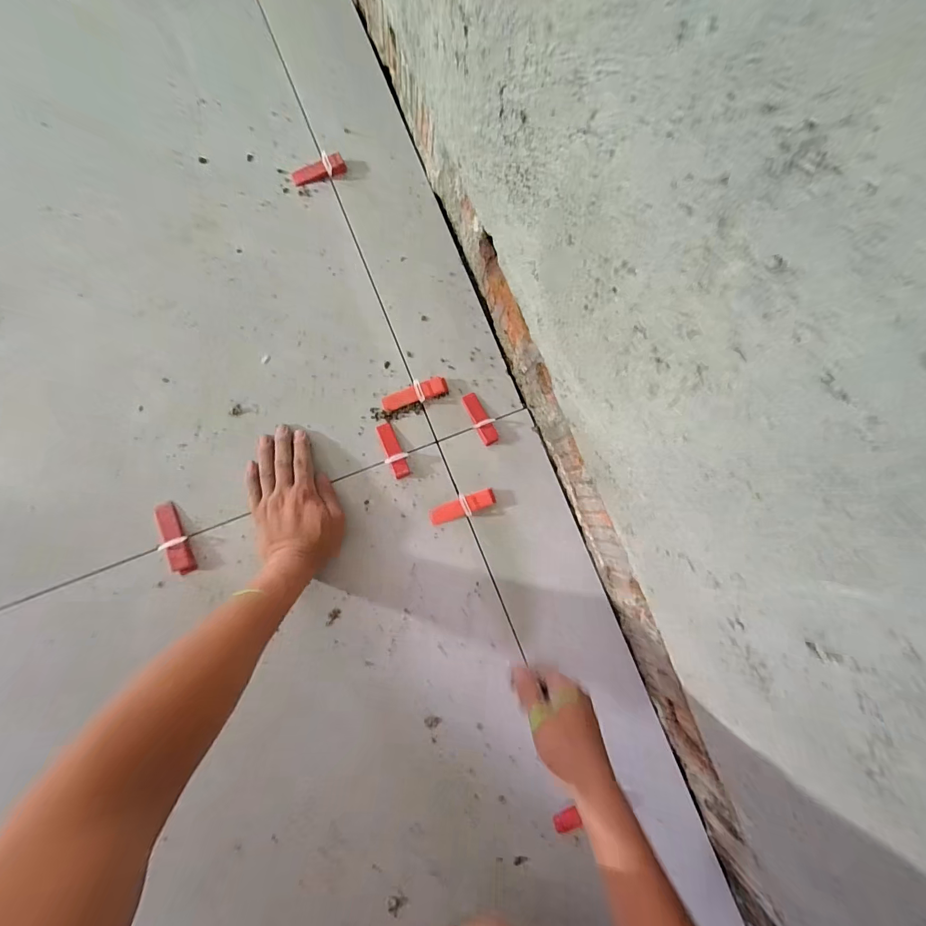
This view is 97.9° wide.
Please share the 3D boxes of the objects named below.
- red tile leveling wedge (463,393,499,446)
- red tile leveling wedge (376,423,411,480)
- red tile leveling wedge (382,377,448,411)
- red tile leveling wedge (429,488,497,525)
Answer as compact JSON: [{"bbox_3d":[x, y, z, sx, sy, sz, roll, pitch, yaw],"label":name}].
[{"bbox_3d":[0.024,-0.060,0.541,0.023,0.008,0.074,-28,87,-10],"label":"red tile leveling wedge"},{"bbox_3d":[-0.090,-0.016,0.518,0.020,0.010,0.073,-24,87,-9],"label":"red tile leveling wedge"},{"bbox_3d":[-0.062,-0.091,0.529,0.087,0.016,0.024,-21,86,-9],"label":"red tile leveling wedge"},{"bbox_3d":[0.000,0.058,0.525,0.087,0.017,0.021,-21,86,3],"label":"red tile leveling wedge"}]

